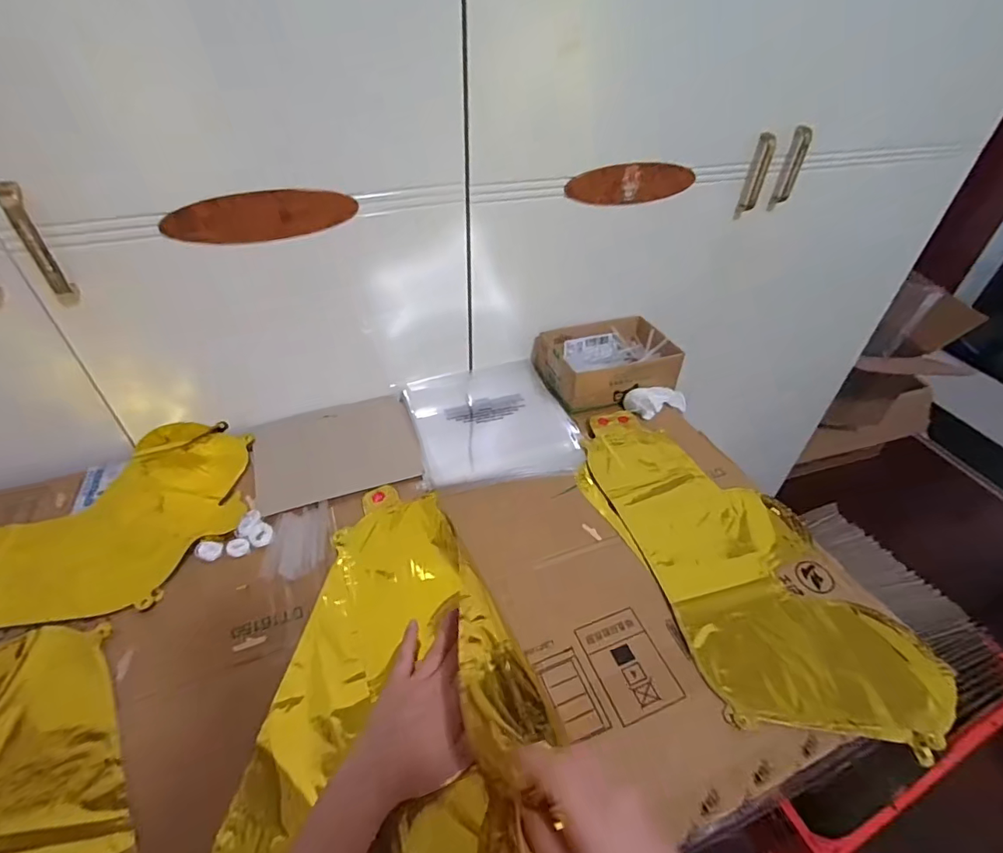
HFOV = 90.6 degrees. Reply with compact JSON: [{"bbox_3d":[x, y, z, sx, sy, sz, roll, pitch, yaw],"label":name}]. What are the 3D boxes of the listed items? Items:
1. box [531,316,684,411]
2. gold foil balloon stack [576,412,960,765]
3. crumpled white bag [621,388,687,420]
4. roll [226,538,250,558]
[{"bbox_3d":[0.161,-0.100,0.752,0.185,0.061,0.140,-14,45,-18],"label":"box"},{"bbox_3d":[0.246,0.129,0.552,0.210,0.014,0.431,-13,44,-17],"label":"gold foil balloon stack"},{"bbox_3d":[0.235,-0.039,0.733,0.111,0.033,0.041,-6,40,-33],"label":"crumpled white bag"},{"bbox_3d":[-0.277,0.128,0.523,0.021,0.009,0.018,-23,48,-26],"label":"roll"}]

